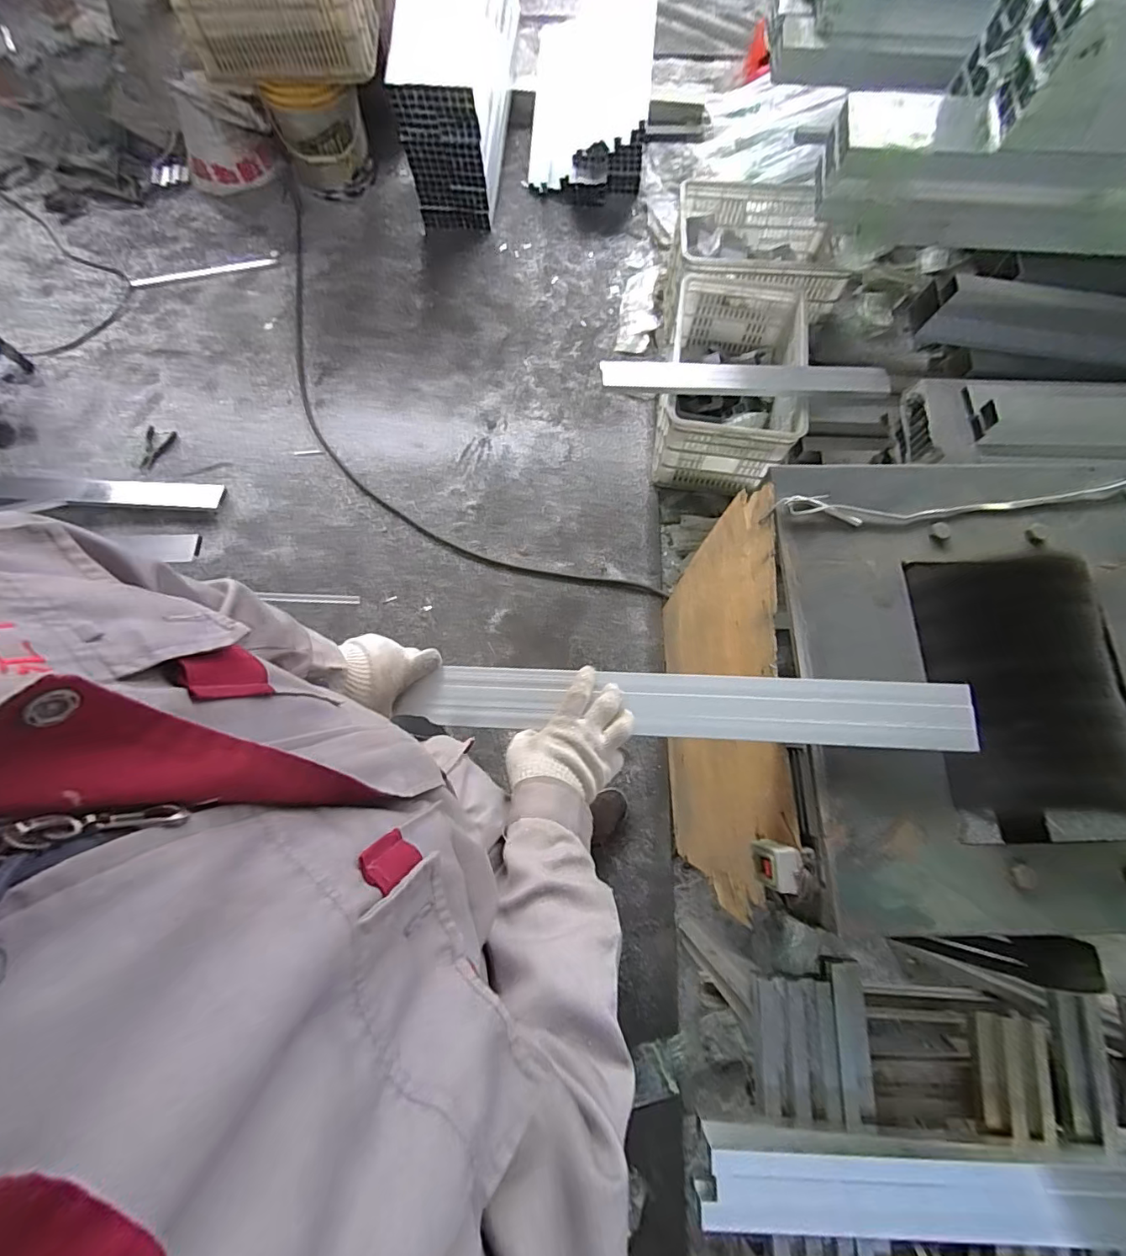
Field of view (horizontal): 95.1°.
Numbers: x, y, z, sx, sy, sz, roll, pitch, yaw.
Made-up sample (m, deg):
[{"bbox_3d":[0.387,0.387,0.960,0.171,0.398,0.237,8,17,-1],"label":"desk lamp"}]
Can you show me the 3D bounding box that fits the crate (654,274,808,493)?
[{"bbox_3d":[0.492,-0.713,1.516,0.379,0.248,0.552,9,75,2],"label":"crate"}]

